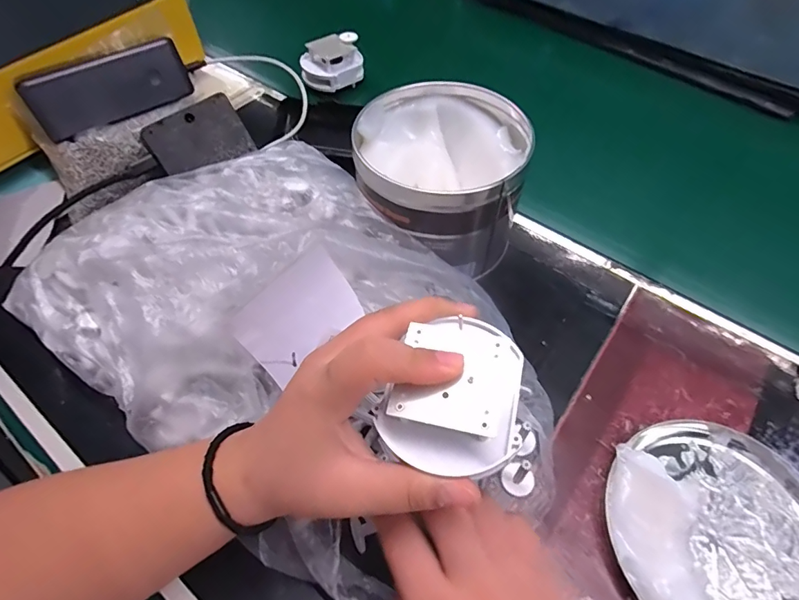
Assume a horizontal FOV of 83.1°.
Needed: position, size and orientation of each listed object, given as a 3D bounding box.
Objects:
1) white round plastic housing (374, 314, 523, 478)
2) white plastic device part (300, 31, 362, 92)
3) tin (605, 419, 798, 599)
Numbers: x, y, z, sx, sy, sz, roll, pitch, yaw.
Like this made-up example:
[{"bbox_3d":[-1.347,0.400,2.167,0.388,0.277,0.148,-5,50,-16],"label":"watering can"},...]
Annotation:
[{"bbox_3d":[0.023,0.040,0.193,0.056,0.032,0.056,13,56,9],"label":"white round plastic housing"},{"bbox_3d":[-0.076,-0.272,0.522,0.071,0.046,0.062,-39,70,-12],"label":"white plastic device part"},{"bbox_3d":[0.186,0.131,0.254,0.126,0.025,0.125,0,55,0],"label":"tin"}]

